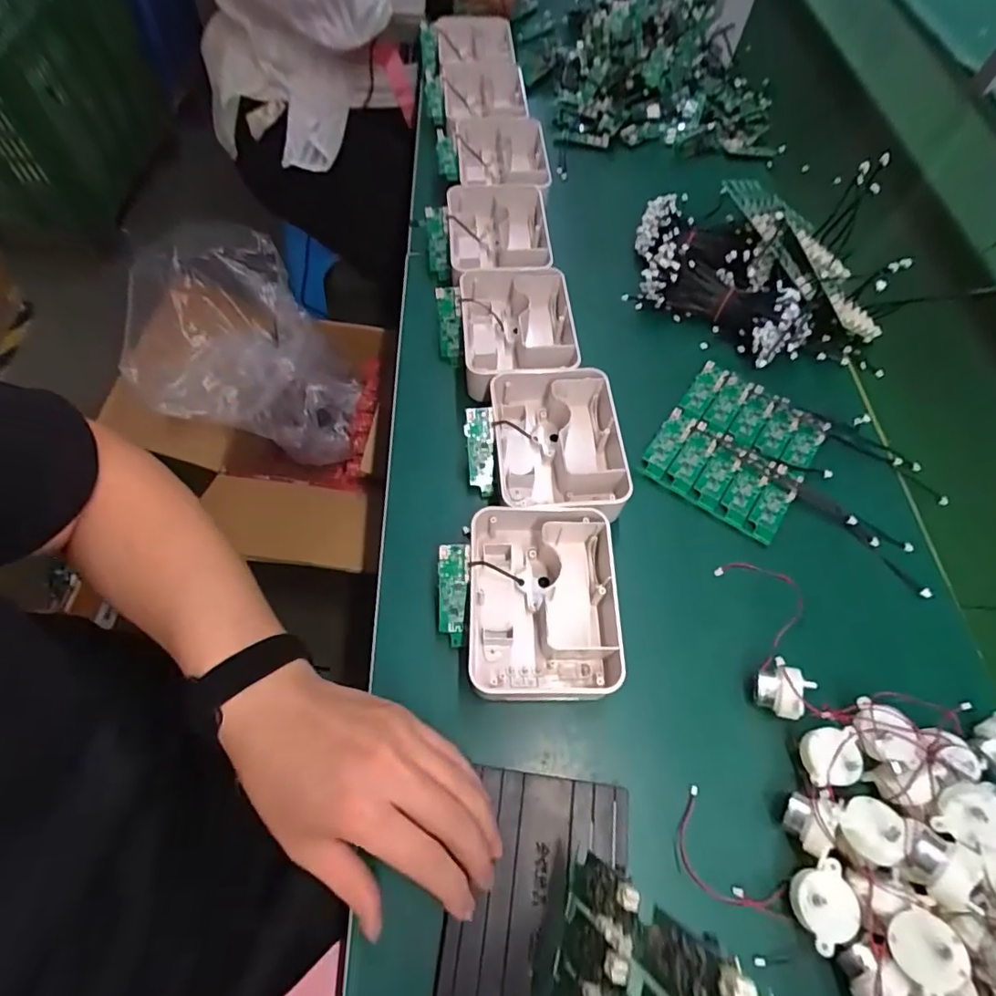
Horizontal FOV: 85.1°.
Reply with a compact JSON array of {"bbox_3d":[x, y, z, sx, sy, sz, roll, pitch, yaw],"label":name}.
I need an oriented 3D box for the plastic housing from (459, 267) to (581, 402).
[{"bbox_3d":[0.017,-0.148,0.513,0.105,0.059,0.128,-3,61,-7],"label":"plastic housing"}]

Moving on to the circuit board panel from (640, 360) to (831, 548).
[{"bbox_3d":[0.206,-0.047,0.468,0.119,0.007,0.137,33,65,15],"label":"circuit board panel"}]

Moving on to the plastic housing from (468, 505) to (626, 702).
[{"bbox_3d":[0.033,0.069,0.383,0.104,0.044,0.132,2,61,-5],"label":"plastic housing"}]

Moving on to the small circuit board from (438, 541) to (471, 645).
[{"bbox_3d":[-0.031,0.068,0.378,0.021,0.005,0.071,1,90,-2],"label":"small circuit board"}]

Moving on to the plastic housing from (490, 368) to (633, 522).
[{"bbox_3d":[0.052,-0.040,0.444,0.105,0.047,0.126,-2,61,-6],"label":"plastic housing"}]

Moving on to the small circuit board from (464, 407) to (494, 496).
[{"bbox_3d":[-0.014,-0.037,0.440,0.021,0.005,0.070,-4,99,-5],"label":"small circuit board"}]

